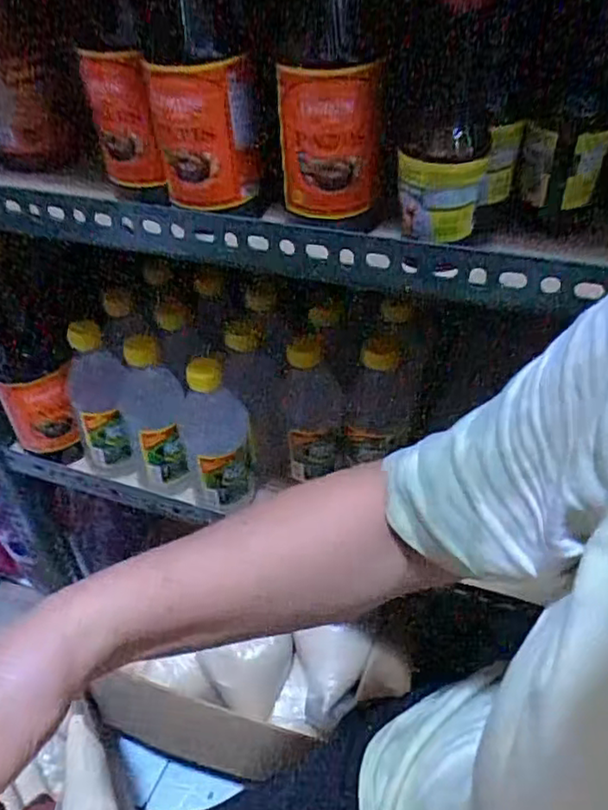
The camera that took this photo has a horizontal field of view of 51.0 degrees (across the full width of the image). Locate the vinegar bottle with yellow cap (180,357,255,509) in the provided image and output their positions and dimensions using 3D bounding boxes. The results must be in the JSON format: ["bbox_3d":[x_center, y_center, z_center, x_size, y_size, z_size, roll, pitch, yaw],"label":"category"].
[{"bbox_3d":[-0.081,0.026,0.604,0.059,0.183,0.059,-13,43,-11],"label":"vinegar bottle with yellow cap"}]

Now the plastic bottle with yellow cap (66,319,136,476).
[{"bbox_3d":[-0.203,0.000,0.637,0.057,0.174,0.043,-20,44,-19],"label":"plastic bottle with yellow cap"}]

